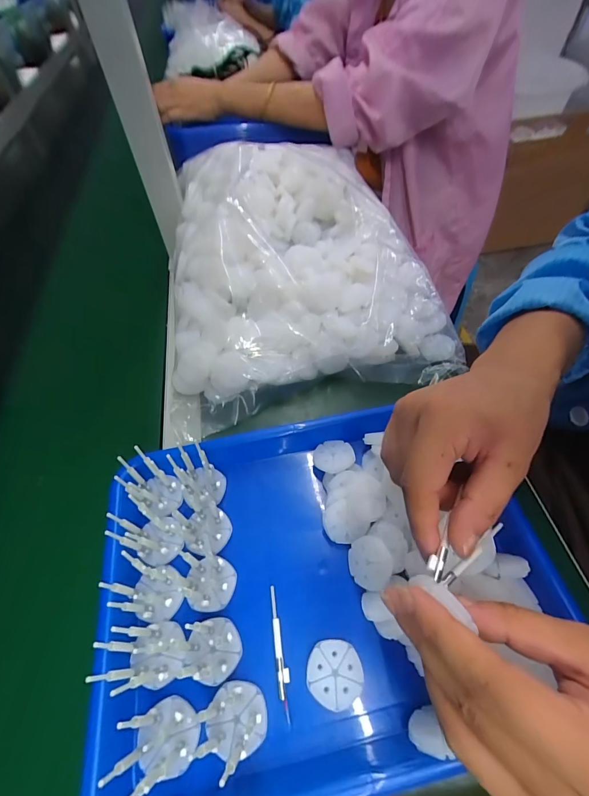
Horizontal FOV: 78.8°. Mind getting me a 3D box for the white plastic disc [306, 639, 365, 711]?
[{"bbox_3d":[0.028,0.191,0.248,0.038,0.004,0.037,-3,55,0],"label":"white plastic disc"}]

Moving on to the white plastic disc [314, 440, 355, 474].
[{"bbox_3d":[0.037,0.054,0.334,0.037,0.004,0.037,-7,40,6],"label":"white plastic disc"}]

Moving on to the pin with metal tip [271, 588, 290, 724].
[{"bbox_3d":[-0.010,0.182,0.260,0.008,0.004,0.081,-8,55,-3],"label":"pin with metal tip"}]

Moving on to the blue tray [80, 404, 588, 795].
[{"bbox_3d":[0.012,0.138,0.286,0.313,0.055,0.253,-8,55,-4],"label":"blue tray"}]

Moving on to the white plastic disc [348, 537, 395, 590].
[{"bbox_3d":[0.058,0.127,0.278,0.037,0.004,0.037,-22,56,38],"label":"white plastic disc"}]

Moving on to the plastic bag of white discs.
[{"bbox_3d":[-0.013,-0.193,0.463,0.330,0.125,0.418,-13,55,-7],"label":"plastic bag of white discs"}]

